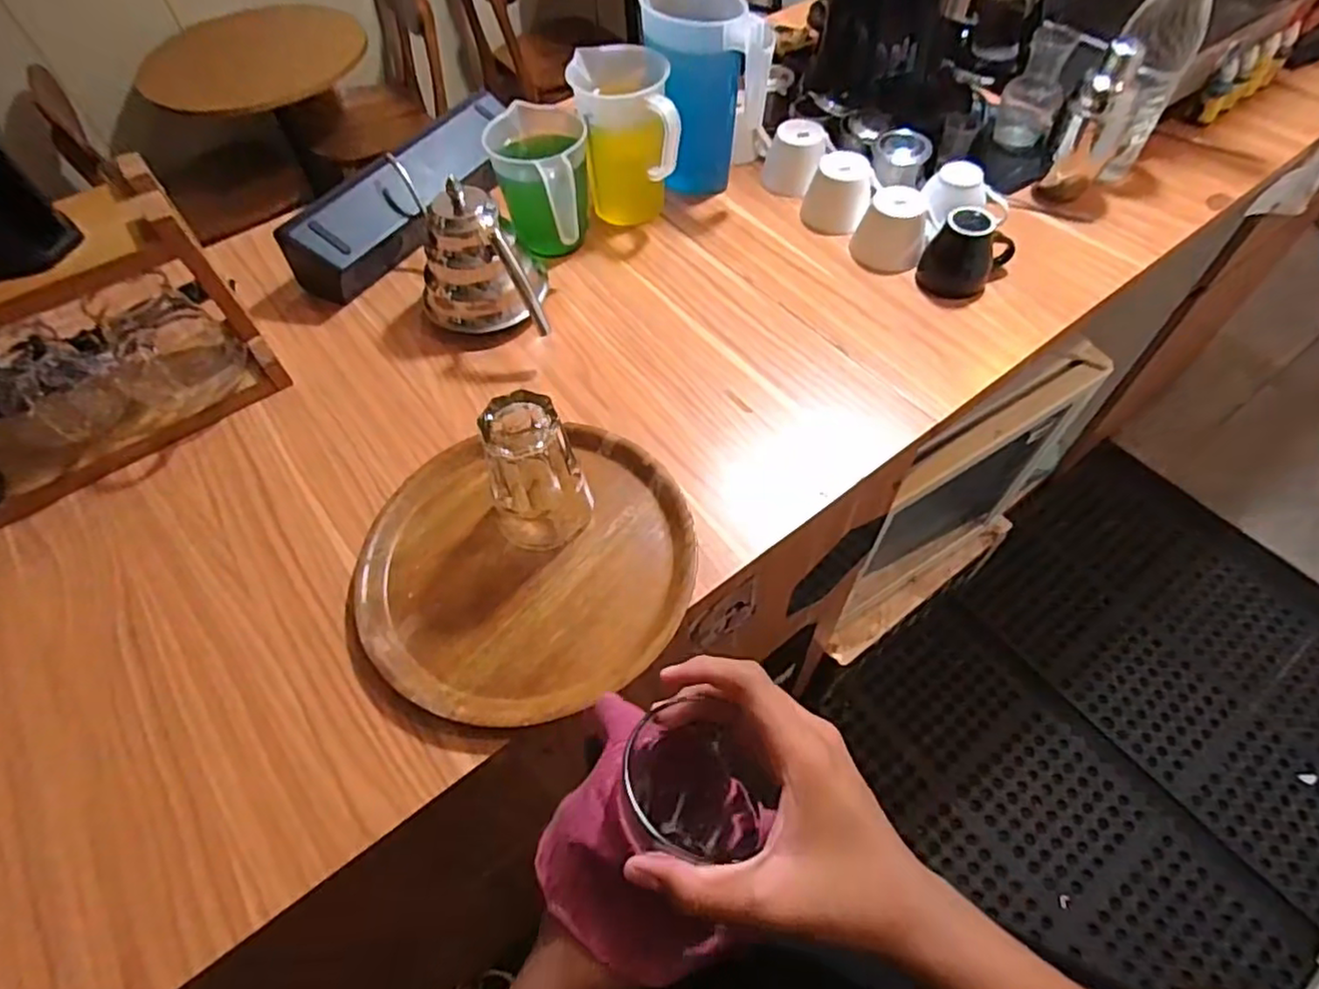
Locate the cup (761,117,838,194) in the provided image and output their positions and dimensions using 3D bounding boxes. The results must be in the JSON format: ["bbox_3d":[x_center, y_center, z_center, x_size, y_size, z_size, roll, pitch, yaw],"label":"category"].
[{"bbox_3d":[0.183,-0.445,0.888,0.078,0.068,0.084,-1,58,1],"label":"cup"}]

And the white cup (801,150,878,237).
[{"bbox_3d":[0.224,-0.377,0.837,0.081,0.065,0.075,10,59,8],"label":"white cup"}]

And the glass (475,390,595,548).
[{"bbox_3d":[-0.109,-0.018,0.579,0.080,0.134,0.077,-1,58,1],"label":"glass"}]

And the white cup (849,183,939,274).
[{"bbox_3d":[0.285,-0.323,0.806,0.085,0.056,0.102,27,62,17],"label":"white cup"}]

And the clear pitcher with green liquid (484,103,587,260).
[{"bbox_3d":[-0.135,-0.367,0.805,0.109,0.133,0.178,-15,59,-8],"label":"clear pitcher with green liquid"}]

